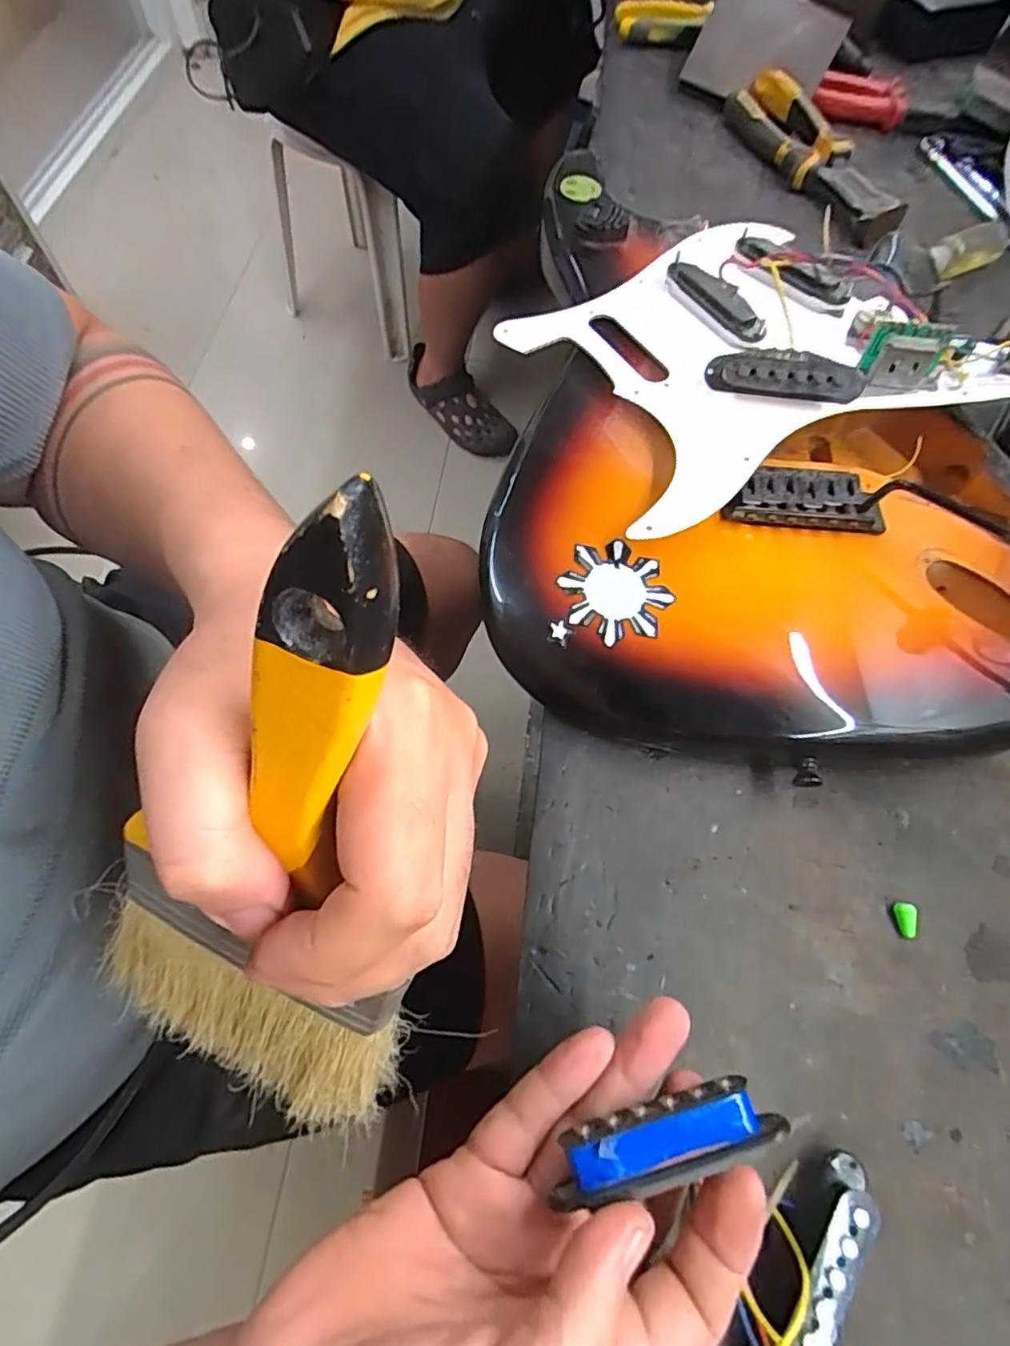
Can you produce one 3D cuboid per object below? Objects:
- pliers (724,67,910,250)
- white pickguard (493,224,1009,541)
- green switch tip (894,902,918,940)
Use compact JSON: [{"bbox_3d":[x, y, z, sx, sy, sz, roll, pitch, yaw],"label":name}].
[{"bbox_3d":[0.263,-0.448,0.536,0.052,0.040,0.215,-21,67,-12],"label":"pliers"},{"bbox_3d":[0.142,-0.198,0.359,0.261,0.042,0.207,-22,69,-13],"label":"white pickguard"},{"bbox_3d":[0.183,0.113,0.282,0.008,0.009,0.015,6,64,1],"label":"green switch tip"}]

